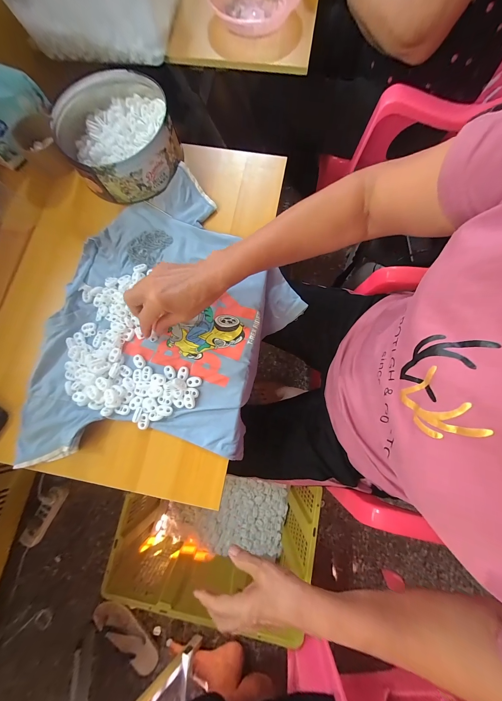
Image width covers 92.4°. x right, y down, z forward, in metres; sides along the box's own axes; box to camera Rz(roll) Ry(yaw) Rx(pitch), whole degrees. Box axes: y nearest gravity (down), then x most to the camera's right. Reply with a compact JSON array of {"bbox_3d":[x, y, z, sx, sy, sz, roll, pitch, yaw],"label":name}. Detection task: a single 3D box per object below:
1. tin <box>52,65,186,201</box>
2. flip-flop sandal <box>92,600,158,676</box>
[{"bbox_3d":[-0.227,-0.373,0.420,0.184,0.065,0.211,-26,79,-4],"label":"tin"},{"bbox_3d":[-0.385,0.884,0.744,0.244,0.042,0.092,40,82,9],"label":"flip-flop sandal"}]

